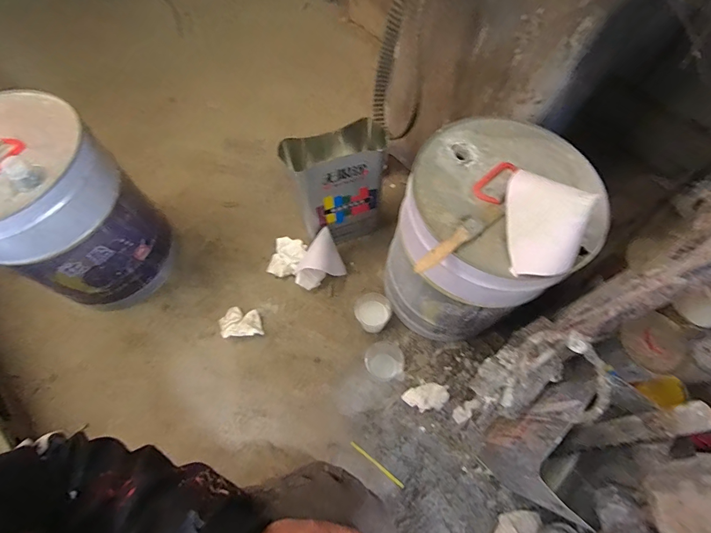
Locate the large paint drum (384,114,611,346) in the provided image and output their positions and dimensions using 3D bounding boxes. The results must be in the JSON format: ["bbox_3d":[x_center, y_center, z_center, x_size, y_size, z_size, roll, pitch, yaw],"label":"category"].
[{"bbox_3d":[0.204,-0.042,0.633,0.254,0.309,0.262,5,66,4],"label":"large paint drum"}]

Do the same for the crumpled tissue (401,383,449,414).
[{"bbox_3d":[0.136,0.252,0.701,0.086,0.023,0.045,-12,66,-4],"label":"crumpled tissue"}]

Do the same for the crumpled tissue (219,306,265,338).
[{"bbox_3d":[-0.245,0.117,0.780,0.087,0.027,0.066,-6,66,-1],"label":"crumpled tissue"}]

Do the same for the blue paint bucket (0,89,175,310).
[{"bbox_3d":[-0.536,-0.095,0.701,0.249,0.354,0.239,0,66,1],"label":"blue paint bucket"}]

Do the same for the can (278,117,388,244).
[{"bbox_3d":[-0.035,-0.158,0.772,0.171,0.253,0.119,-24,67,-9],"label":"can"}]

